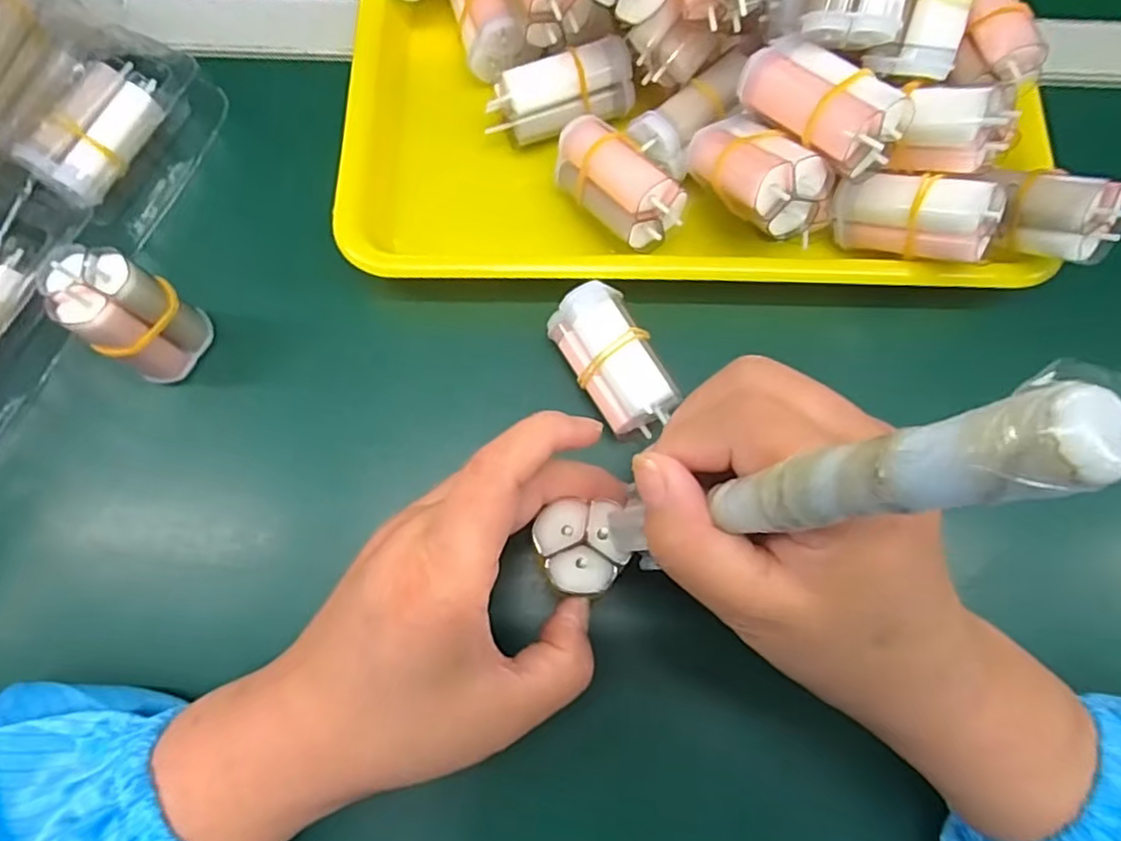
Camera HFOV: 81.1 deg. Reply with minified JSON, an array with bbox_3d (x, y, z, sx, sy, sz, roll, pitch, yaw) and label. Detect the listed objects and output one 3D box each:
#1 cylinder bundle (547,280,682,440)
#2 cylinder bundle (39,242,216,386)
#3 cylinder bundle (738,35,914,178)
[{"bbox_3d":[0.025,-0.023,0.296,0.035,0.044,0.066,-29,76,-8],"label":"cylinder bundle"},{"bbox_3d":[-0.183,-0.044,0.282,0.031,0.067,0.037,29,76,8],"label":"cylinder bundle"},{"bbox_3d":[0.108,-0.133,0.273,0.038,0.032,0.068,-37,65,-10],"label":"cylinder bundle"}]

